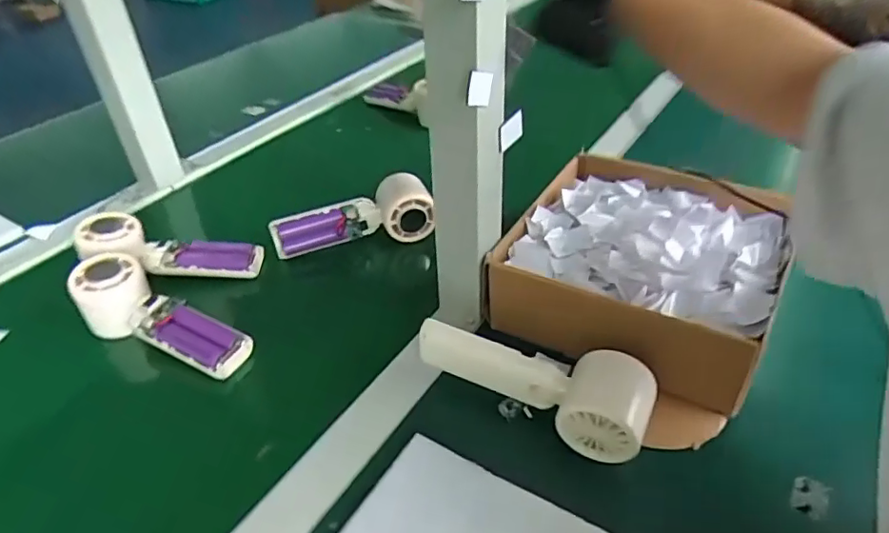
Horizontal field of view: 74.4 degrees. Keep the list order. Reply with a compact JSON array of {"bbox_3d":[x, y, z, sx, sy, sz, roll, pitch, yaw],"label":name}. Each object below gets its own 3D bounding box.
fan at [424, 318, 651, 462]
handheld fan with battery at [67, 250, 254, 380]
[{"bbox_3d":[0.061,0.078,0.414,0.162,0.051,0.051,13,41,21],"label":"fan"},{"bbox_3d":[-0.241,0.047,0.500,0.164,0.044,0.050,25,44,10],"label":"handheld fan with battery"}]

